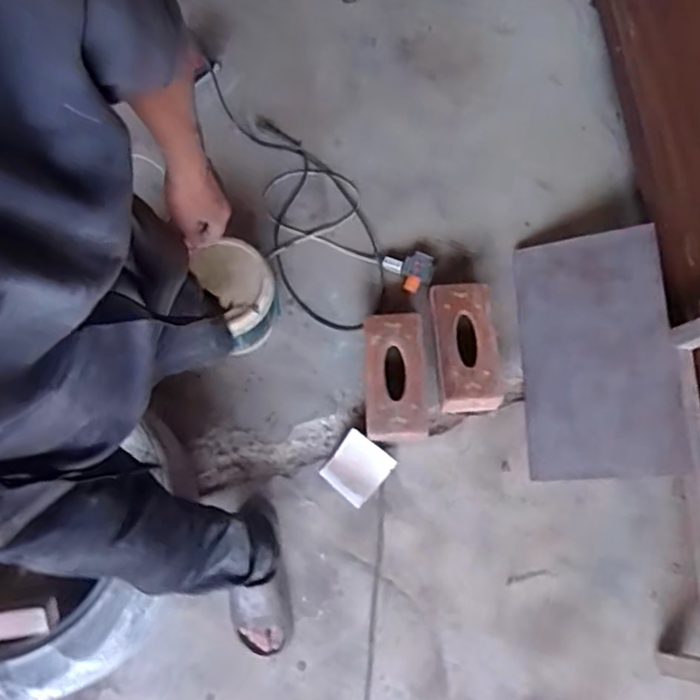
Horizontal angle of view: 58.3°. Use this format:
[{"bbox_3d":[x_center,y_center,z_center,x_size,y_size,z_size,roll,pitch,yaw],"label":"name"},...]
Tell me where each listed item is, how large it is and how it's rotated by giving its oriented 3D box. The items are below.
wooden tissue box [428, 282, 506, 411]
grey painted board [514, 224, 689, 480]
[{"bbox_3d":[0.245,-0.004,1.364,0.145,0.101,0.275,-4,71,1],"label":"wooden tissue box"},{"bbox_3d":[0.516,0.003,1.327,0.296,0.021,0.522,-8,69,27],"label":"grey painted board"}]

